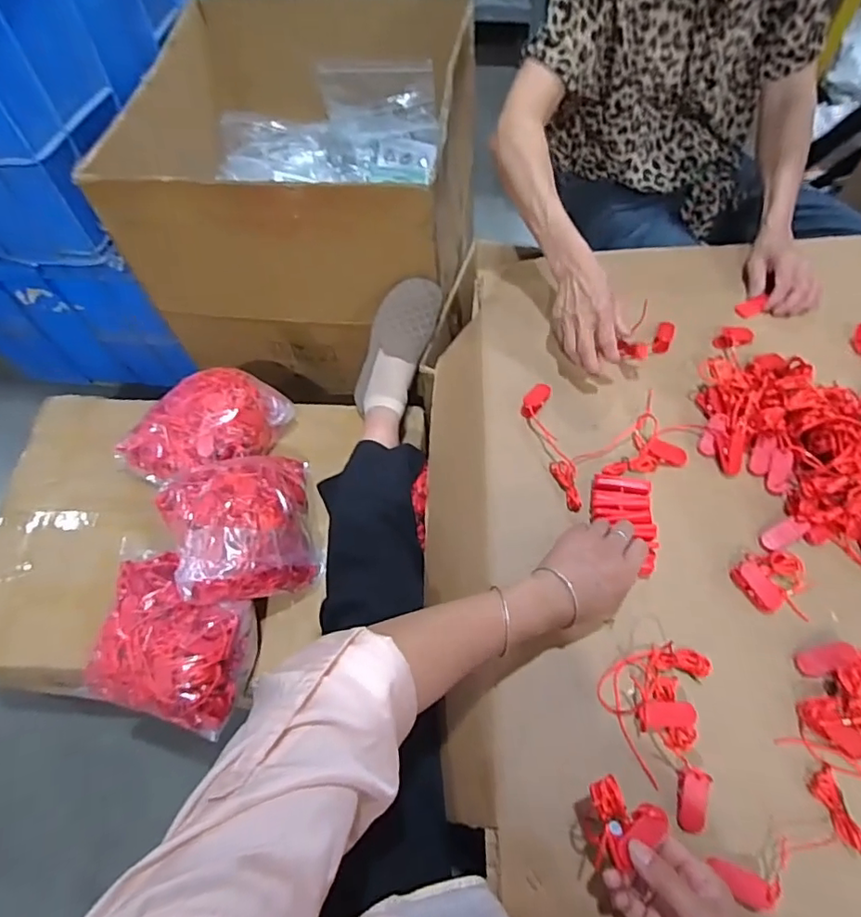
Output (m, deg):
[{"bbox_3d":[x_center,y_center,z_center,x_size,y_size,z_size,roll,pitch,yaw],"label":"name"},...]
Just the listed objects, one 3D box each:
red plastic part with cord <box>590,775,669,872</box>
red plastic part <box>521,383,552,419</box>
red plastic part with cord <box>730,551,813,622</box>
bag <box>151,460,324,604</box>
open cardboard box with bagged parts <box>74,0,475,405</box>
[{"bbox_3d":[0.155,0.283,0.433,0.055,0.023,0.059,-1,61,3],"label":"red plastic part with cord"},{"bbox_3d":[0.125,-0.072,0.669,0.024,0.010,0.053,31,68,19],"label":"red plastic part"},{"bbox_3d":[0.338,0.124,0.555,0.066,0.021,0.061,-2,61,3],"label":"red plastic part with cord"},{"bbox_3d":[-0.253,0.086,0.746,0.184,0.121,0.201,-21,62,-7],"label":"bag"},{"bbox_3d":[-0.202,-0.486,1.038,0.531,0.400,0.611,7,62,8],"label":"open cardboard box with bagged parts"}]

